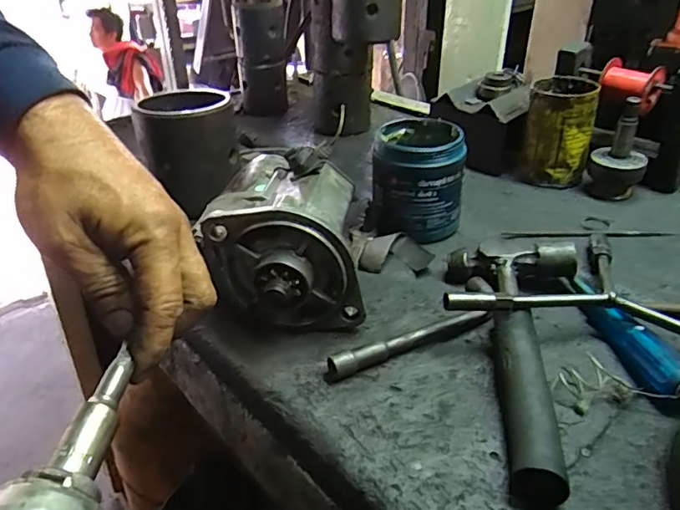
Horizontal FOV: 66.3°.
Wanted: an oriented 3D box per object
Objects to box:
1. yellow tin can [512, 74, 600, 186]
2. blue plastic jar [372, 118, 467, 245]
[{"bbox_3d":[0.260,-0.147,0.629,0.078,0.113,0.083,11,33,17],"label":"yellow tin can"},{"bbox_3d":[0.080,-0.079,0.535,0.092,0.097,0.091,5,32,9],"label":"blue plastic jar"}]

